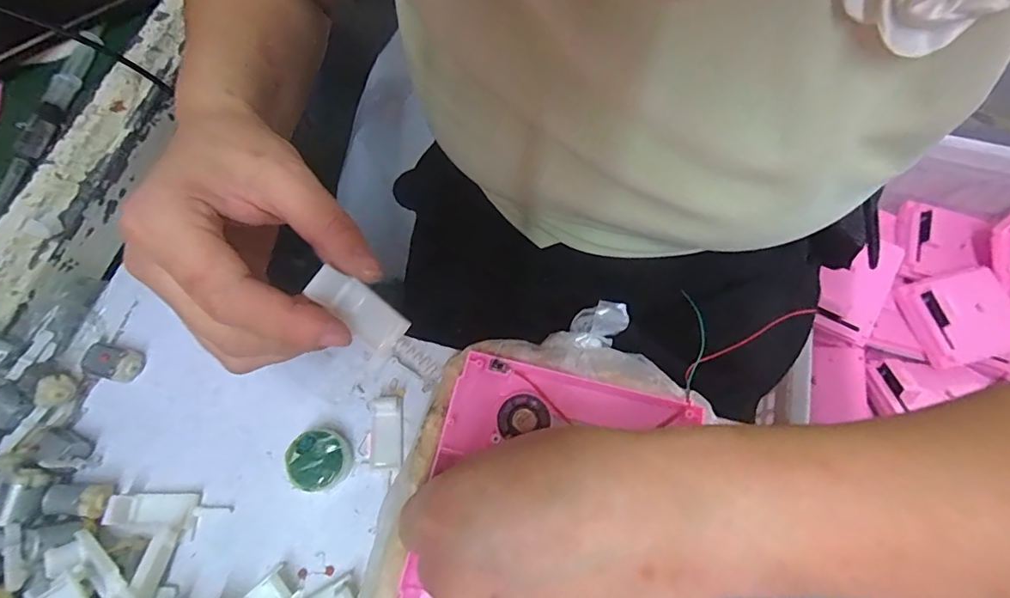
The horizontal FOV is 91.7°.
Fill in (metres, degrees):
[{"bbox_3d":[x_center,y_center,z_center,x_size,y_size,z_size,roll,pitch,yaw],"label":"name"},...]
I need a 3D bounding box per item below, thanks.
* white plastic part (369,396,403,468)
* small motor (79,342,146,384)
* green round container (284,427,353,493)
[{"bbox_3d":[-0.071,0.079,0.291,0.019,0.006,0.041,-4,67,-4],"label":"white plastic part"},{"bbox_3d":[-0.236,0.038,0.296,0.027,0.017,0.020,16,67,5],"label":"small motor"},{"bbox_3d":[-0.106,0.092,0.279,0.033,0.017,0.033,1,66,-2],"label":"green round container"}]

